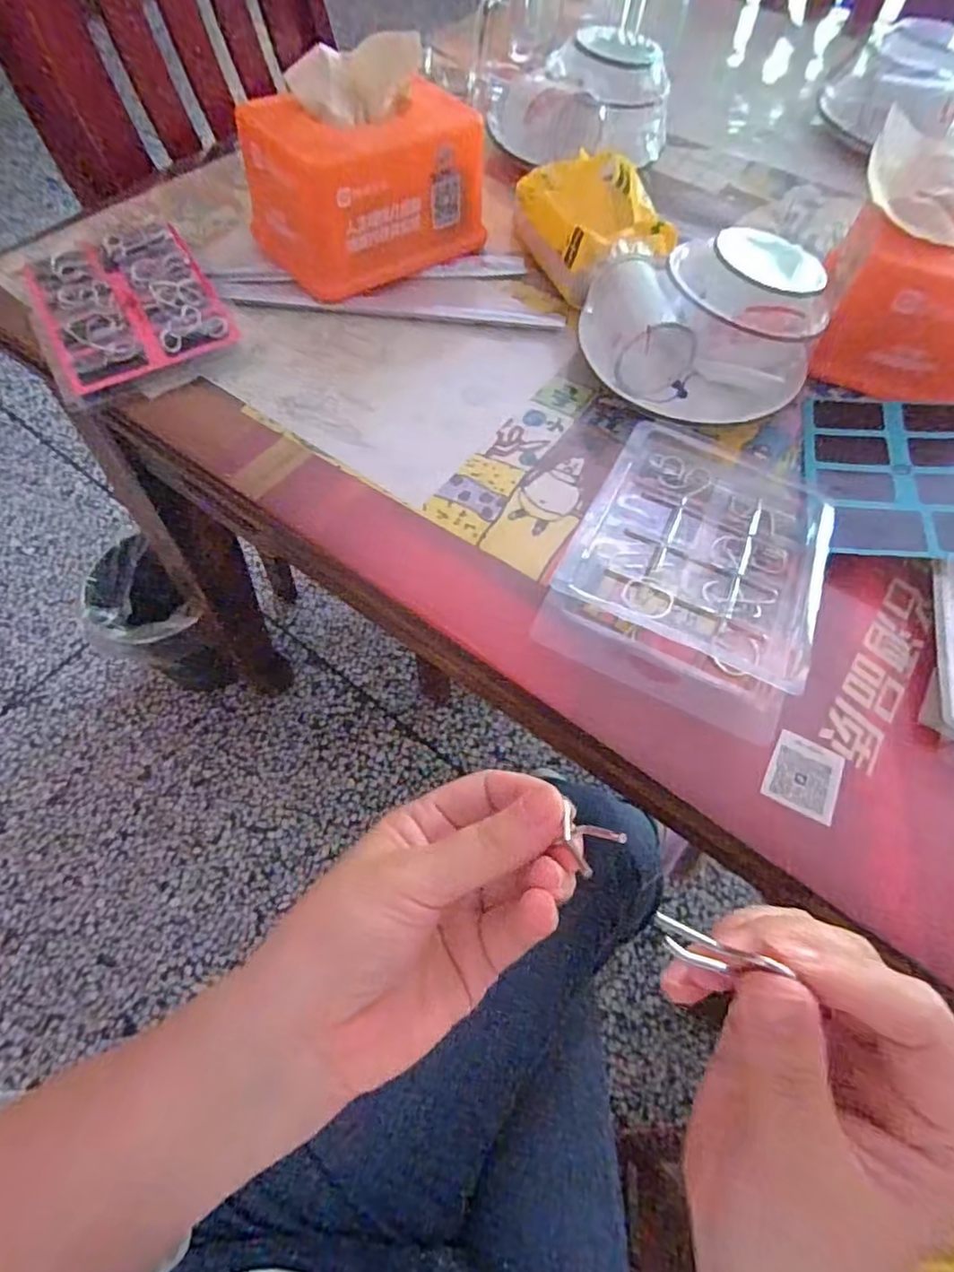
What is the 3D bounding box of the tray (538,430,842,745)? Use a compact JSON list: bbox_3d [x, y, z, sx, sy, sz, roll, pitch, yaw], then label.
[{"bbox_3d":[0.130,-0.047,0.355,0.140,0.025,0.194,21,64,7],"label":"tray"}]

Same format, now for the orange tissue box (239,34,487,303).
[{"bbox_3d":[-0.081,-0.335,0.450,0.156,0.111,0.098,-34,69,-18],"label":"orange tissue box"}]

